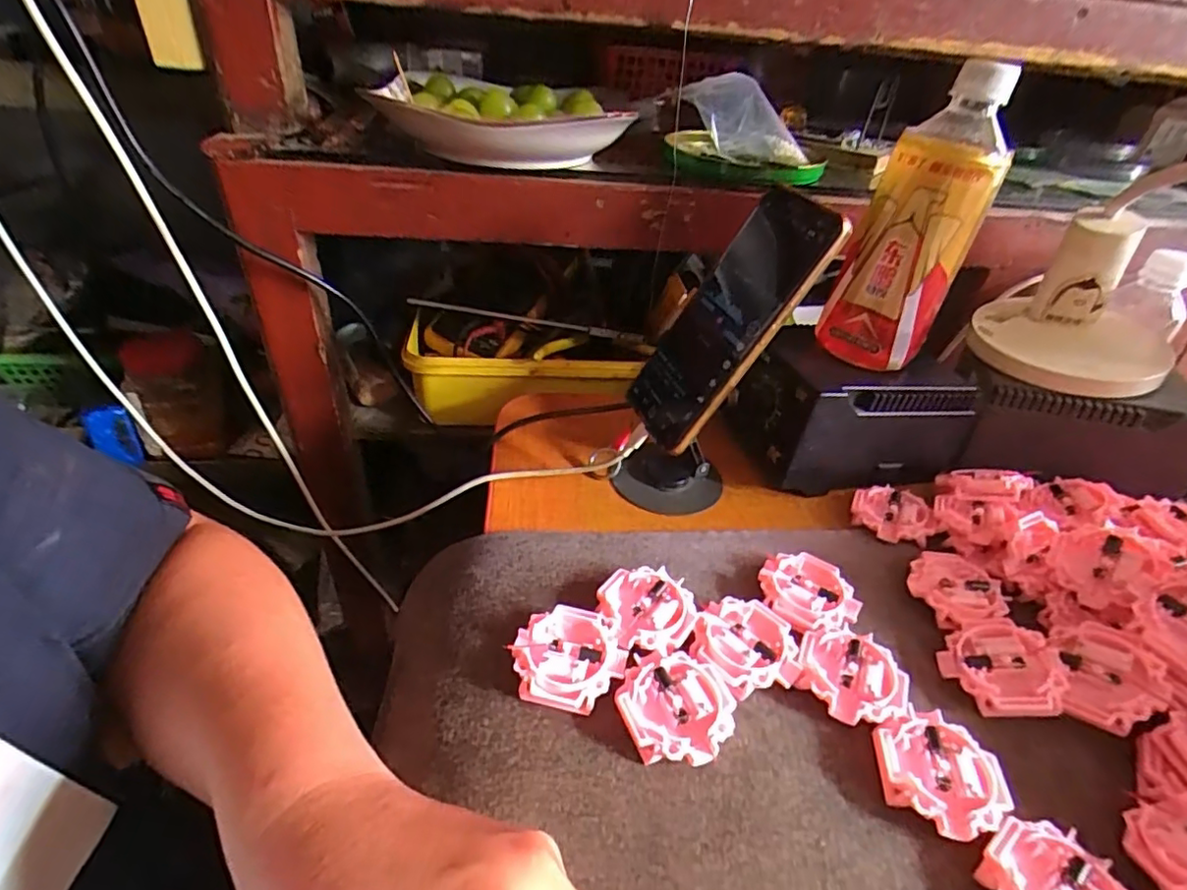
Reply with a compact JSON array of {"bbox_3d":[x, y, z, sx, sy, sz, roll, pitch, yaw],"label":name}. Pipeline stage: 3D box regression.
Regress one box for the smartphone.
[{"bbox_3d":[0.080,-0.079,0.373,0.012,0.164,0.083,22,26,-32],"label":"smartphone"}]

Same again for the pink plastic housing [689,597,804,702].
[{"bbox_3d":[0.079,0.106,0.315,0.055,0.015,0.051,4,36,-3],"label":"pink plastic housing"}]

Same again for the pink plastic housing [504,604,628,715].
[{"bbox_3d":[-0.012,0.107,0.300,0.054,0.015,0.050,4,36,-3],"label":"pink plastic housing"}]

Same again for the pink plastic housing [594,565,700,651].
[{"bbox_3d":[0.029,0.093,0.328,0.051,0.016,0.052,4,36,-3],"label":"pink plastic housing"}]

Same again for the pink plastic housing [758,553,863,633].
[{"bbox_3d":[0.124,0.088,0.349,0.053,0.015,0.054,4,36,-3],"label":"pink plastic housing"}]

